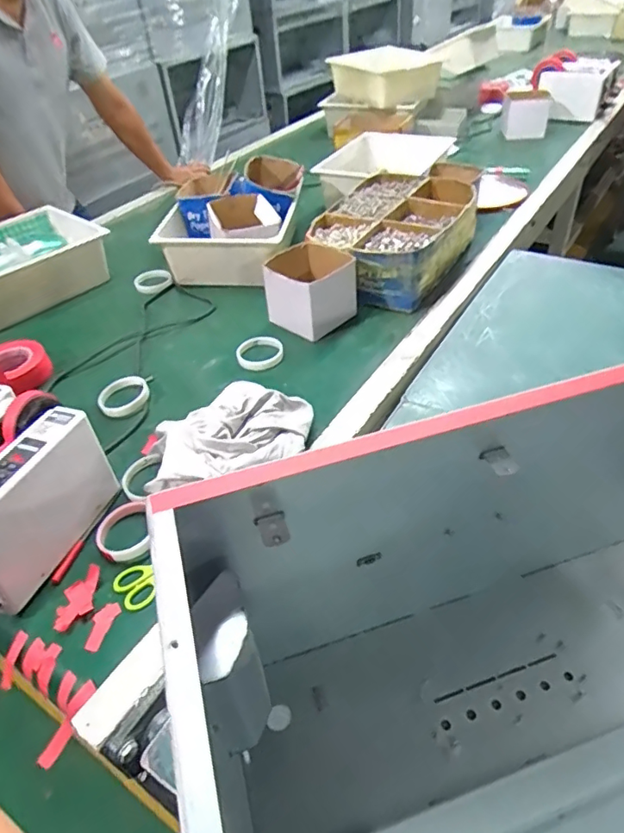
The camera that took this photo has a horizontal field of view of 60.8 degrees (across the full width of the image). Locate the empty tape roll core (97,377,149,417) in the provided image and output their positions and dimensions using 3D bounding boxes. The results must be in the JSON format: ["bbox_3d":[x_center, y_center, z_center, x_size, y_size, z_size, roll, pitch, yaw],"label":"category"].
[{"bbox_3d":[-0.319,-0.033,0.905,0.082,0.018,0.079,-3,43,3],"label":"empty tape roll core"}]

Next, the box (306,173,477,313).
[{"bbox_3d":[0.184,-0.402,1.182,0.276,0.117,0.427,21,49,25],"label":"box"}]

